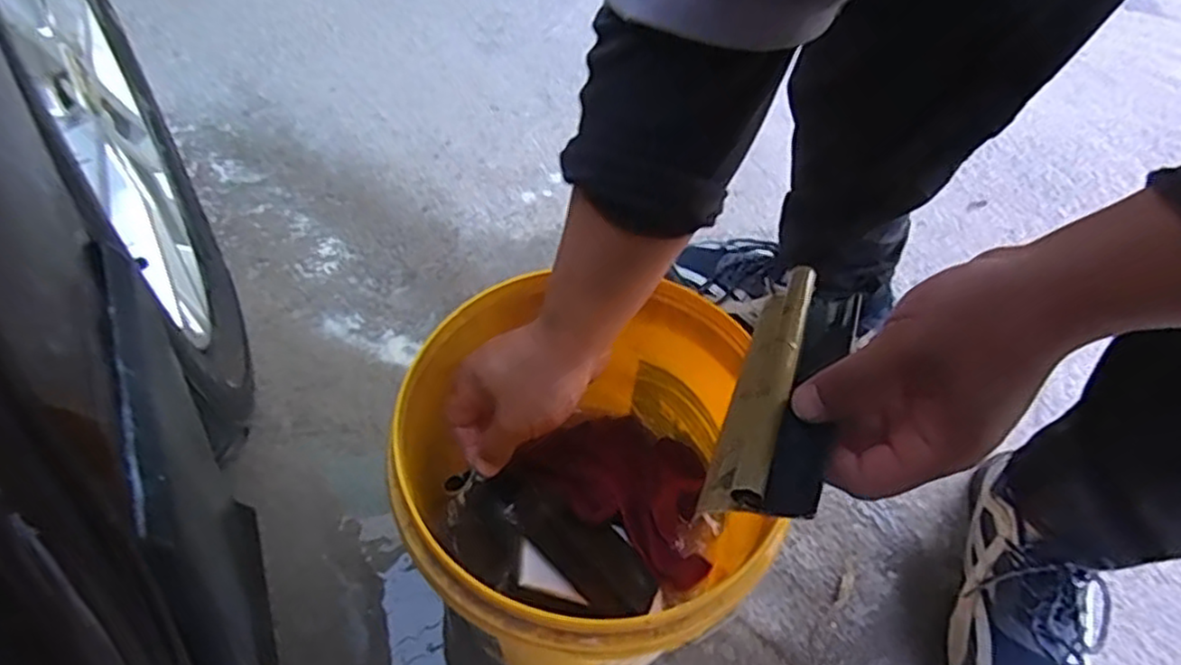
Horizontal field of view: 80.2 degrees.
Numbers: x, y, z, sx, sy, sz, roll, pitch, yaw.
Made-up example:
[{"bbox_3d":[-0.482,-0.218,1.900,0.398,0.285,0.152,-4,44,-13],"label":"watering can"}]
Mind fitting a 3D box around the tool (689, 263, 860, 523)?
[{"bbox_3d":[0.098,0.027,0.355,0.045,0.054,0.140,19,60,8],"label":"tool"}]

